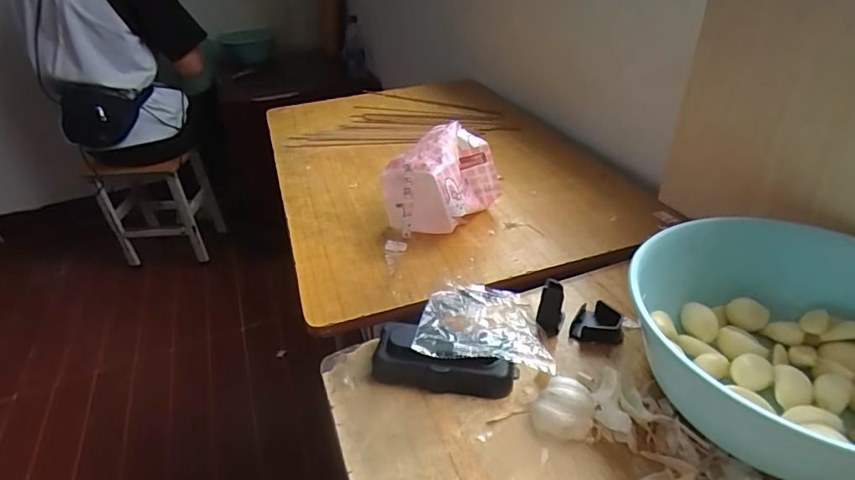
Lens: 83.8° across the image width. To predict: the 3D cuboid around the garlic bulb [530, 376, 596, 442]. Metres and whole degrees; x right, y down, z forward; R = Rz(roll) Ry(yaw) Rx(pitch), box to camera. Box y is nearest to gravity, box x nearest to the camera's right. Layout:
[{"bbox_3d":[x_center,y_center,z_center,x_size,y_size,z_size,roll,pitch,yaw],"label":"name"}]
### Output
[{"bbox_3d":[0.087,0.108,0.304,0.037,0.025,0.031,13,38,20],"label":"garlic bulb"}]

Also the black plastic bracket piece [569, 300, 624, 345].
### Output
[{"bbox_3d":[0.131,0.063,0.366,0.037,0.020,0.029,10,37,16],"label":"black plastic bracket piece"}]

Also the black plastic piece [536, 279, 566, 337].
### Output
[{"bbox_3d":[0.095,0.053,0.367,0.021,0.044,0.012,-2,11,6],"label":"black plastic piece"}]

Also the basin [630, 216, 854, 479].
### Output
[{"bbox_3d":[0.237,0.065,0.293,0.190,0.075,0.163,-3,36,-1],"label":"basin"}]

